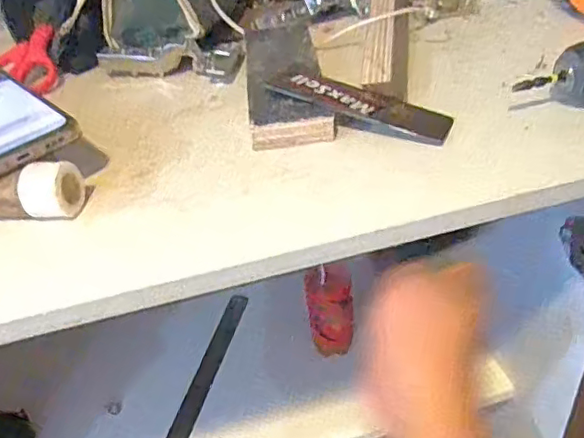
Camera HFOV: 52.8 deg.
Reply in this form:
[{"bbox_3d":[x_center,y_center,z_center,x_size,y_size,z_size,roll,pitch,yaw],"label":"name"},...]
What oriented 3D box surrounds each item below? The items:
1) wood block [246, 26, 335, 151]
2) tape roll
[{"bbox_3d":[-0.005,-0.113,0.461,0.057,0.026,0.168,-7,38,0],"label":"wood block"},{"bbox_3d":[-0.146,-0.022,0.362,0.024,0.034,0.040,4,39,14],"label":"tape roll"}]

